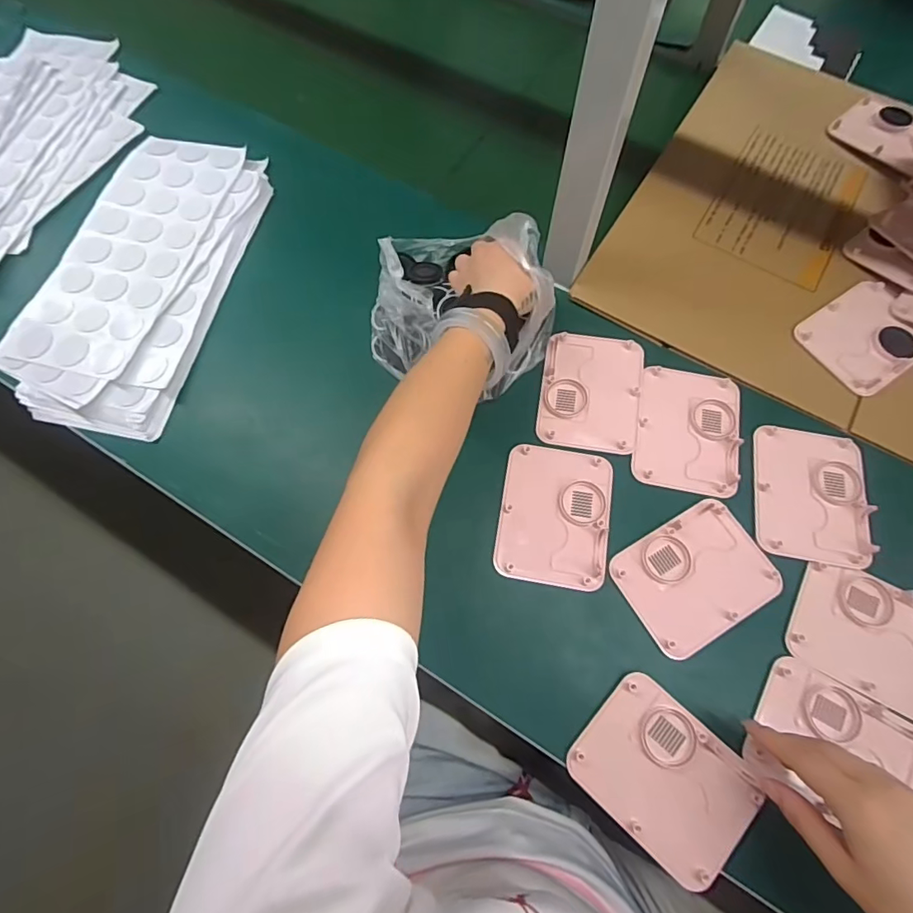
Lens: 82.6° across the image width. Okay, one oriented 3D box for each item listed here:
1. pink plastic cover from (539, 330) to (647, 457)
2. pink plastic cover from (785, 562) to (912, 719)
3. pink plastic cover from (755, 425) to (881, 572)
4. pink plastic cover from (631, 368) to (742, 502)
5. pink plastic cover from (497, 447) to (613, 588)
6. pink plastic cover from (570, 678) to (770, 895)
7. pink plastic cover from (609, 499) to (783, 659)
[{"bbox_3d":[0.133,-0.066,0.514,0.095,0.006,0.123,10,70,4],"label":"pink plastic cover"},{"bbox_3d":[0.347,0.149,0.430,0.124,0.008,0.092,26,72,10],"label":"pink plastic cover"},{"bbox_3d":[0.323,0.033,0.472,0.095,0.008,0.124,9,70,4],"label":"pink plastic cover"},{"bbox_3d":[0.223,-0.026,0.499,0.093,0.006,0.125,11,70,5],"label":"pink plastic cover"},{"bbox_3d":[0.089,0.053,0.472,0.096,0.008,0.125,10,70,4],"label":"pink plastic cover"},{"bbox_3d":[0.158,0.244,0.395,0.125,0.012,0.094,41,75,14],"label":"pink plastic cover"},{"bbox_3d":[0.208,0.102,0.451,0.125,0.008,0.096,-30,72,-10],"label":"pink plastic cover"}]

